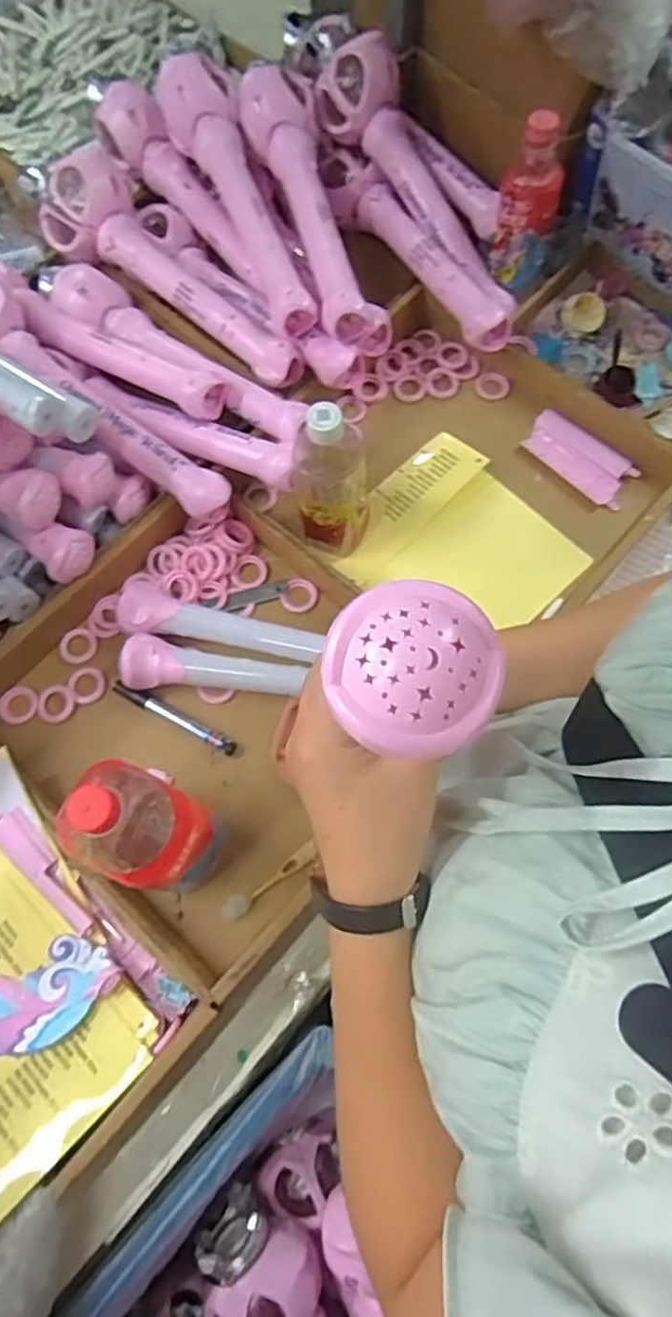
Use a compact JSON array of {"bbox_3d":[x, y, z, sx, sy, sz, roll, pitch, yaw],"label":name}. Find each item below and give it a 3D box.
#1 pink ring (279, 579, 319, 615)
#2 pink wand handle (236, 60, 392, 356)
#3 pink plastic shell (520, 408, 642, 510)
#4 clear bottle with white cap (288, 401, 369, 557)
[{"bbox_3d":[-0.037,-0.064,0.715,0.036,0.006,0.038,0,71,1],"label":"pink ring"},{"bbox_3d":[-0.021,-0.478,0.732,0.086,0.093,0.309,-17,72,-5],"label":"pink wand handle"},{"bbox_3d":[0.268,-0.222,0.761,0.128,0.008,0.059,42,76,13],"label":"pink plastic shell"},{"bbox_3d":[-0.007,-0.172,0.655,0.072,0.174,0.069,0,71,1],"label":"clear bottle with white cap"}]

